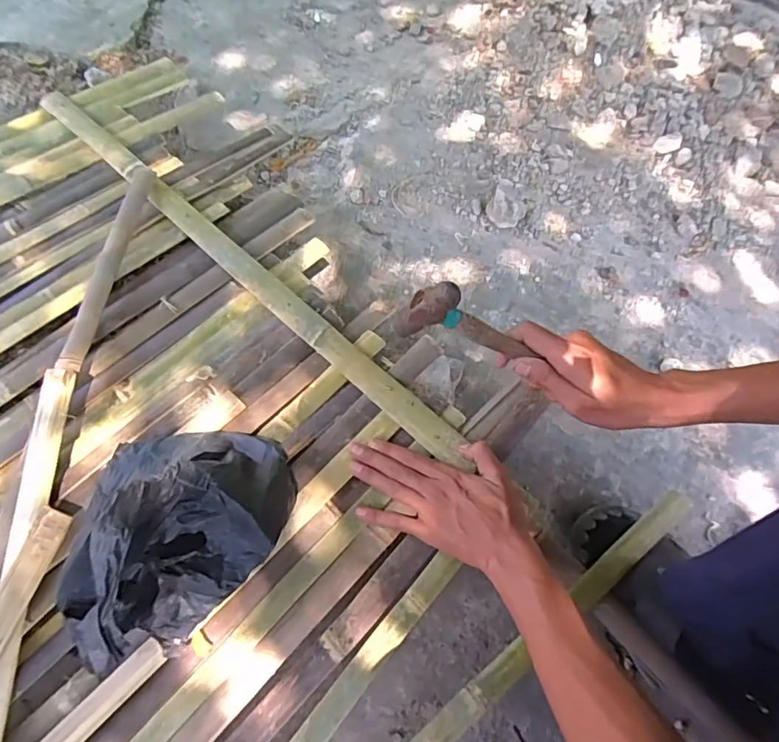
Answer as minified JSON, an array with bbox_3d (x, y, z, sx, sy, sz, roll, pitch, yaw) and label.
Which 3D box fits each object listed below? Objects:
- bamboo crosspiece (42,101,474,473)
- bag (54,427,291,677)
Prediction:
[{"bbox_3d":[-0.227,-0.169,0.684,0.841,0.021,0.037,41,69,16],"label":"bamboo crosspiece"},{"bbox_3d":[-0.206,0.128,0.479,0.208,0.142,0.188,-37,73,-23],"label":"bag"}]

